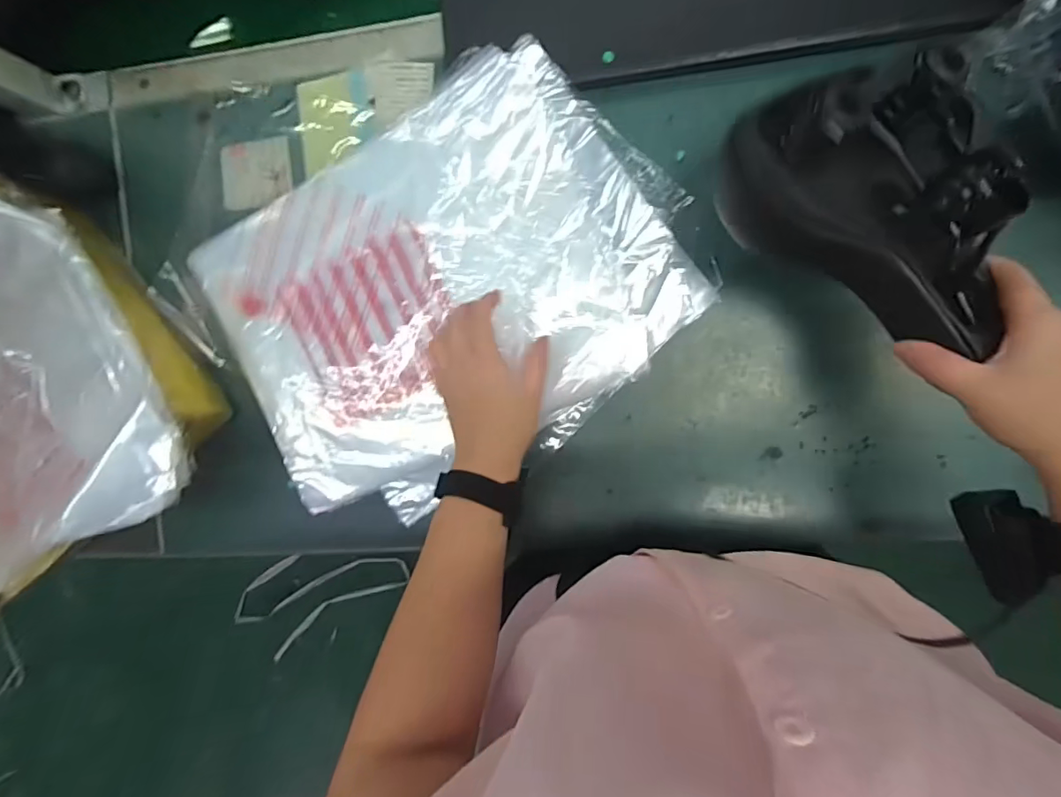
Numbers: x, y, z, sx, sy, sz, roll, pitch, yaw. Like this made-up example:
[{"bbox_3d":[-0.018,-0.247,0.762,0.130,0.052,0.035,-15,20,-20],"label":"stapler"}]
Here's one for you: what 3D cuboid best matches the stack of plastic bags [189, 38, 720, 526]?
[{"bbox_3d":[-0.085,-0.100,0.516,0.460,0.022,0.340,-28,92,10],"label":"stack of plastic bags"}]

